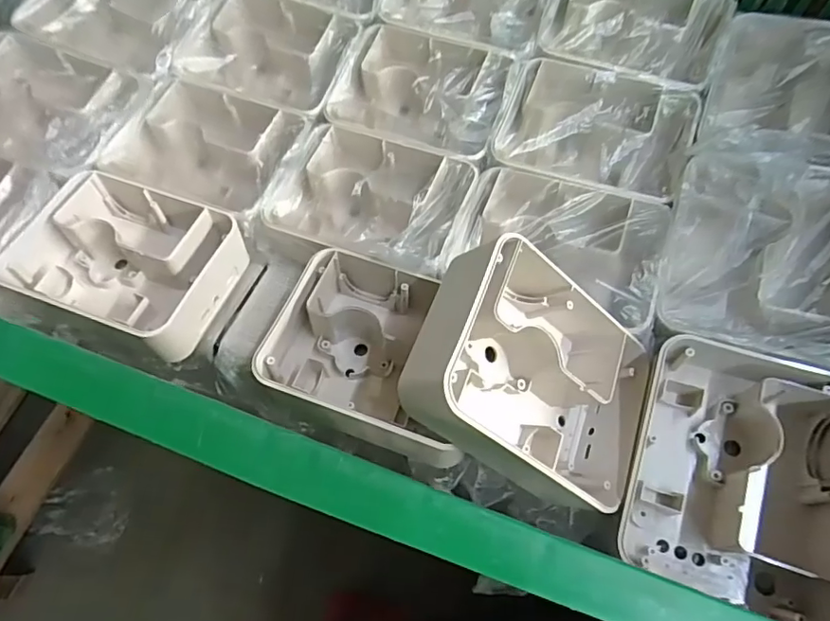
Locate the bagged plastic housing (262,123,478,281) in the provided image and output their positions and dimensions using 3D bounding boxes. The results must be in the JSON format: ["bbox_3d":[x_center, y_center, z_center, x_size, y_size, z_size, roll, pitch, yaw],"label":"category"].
[{"bbox_3d":[-0.026,-0.074,0.375,0.127,0.048,0.097,24,69,12],"label":"bagged plastic housing"}]

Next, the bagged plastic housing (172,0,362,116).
[{"bbox_3d":[-0.114,-0.201,0.434,0.126,0.041,0.098,20,68,11],"label":"bagged plastic housing"}]

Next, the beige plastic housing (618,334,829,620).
[{"bbox_3d":[0.165,0.084,0.289,0.100,0.057,0.133,22,68,11],"label":"beige plastic housing"}]

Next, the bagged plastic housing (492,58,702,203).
[{"bbox_3d":[0.124,-0.124,0.388,0.127,0.041,0.091,21,68,11],"label":"bagged plastic housing"}]

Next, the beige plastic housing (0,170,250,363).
[{"bbox_3d":[-0.186,-0.035,0.363,0.125,0.046,0.100,20,68,11],"label":"beige plastic housing"}]

